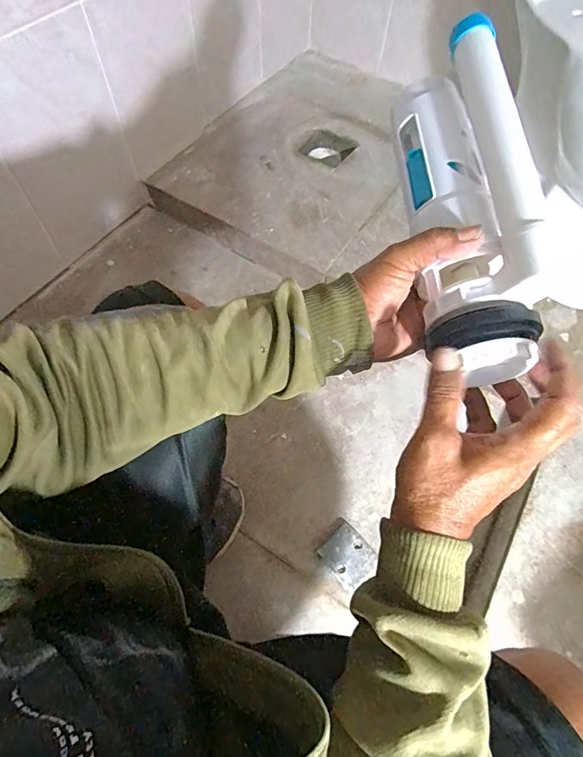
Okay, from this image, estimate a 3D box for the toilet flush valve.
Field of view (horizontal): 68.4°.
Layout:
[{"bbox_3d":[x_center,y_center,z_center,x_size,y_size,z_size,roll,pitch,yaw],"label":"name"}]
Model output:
[{"bbox_3d":[0.143,-0.147,0.353,0.080,0.090,0.291,0,74,-3],"label":"toilet flush valve"}]

